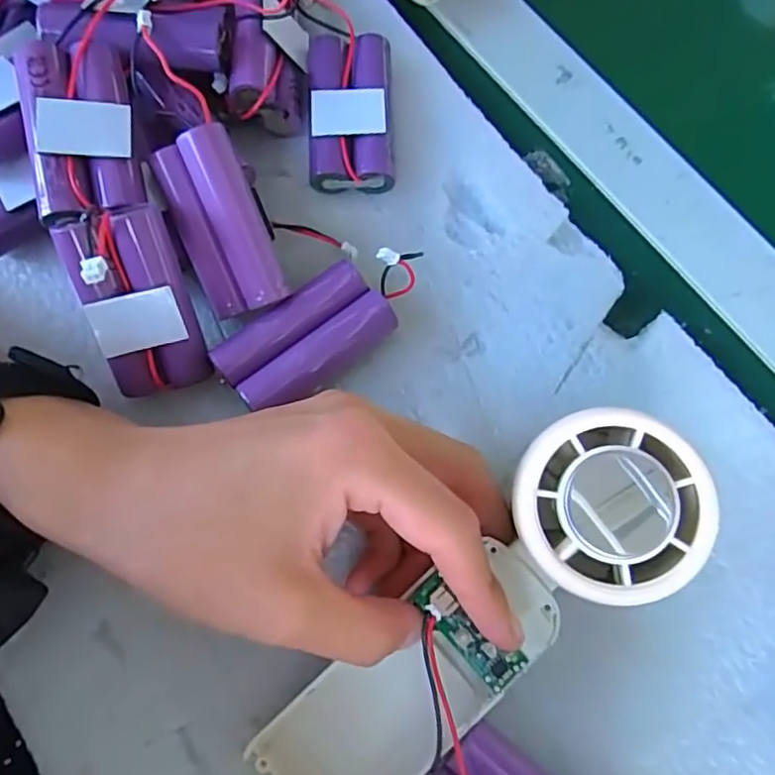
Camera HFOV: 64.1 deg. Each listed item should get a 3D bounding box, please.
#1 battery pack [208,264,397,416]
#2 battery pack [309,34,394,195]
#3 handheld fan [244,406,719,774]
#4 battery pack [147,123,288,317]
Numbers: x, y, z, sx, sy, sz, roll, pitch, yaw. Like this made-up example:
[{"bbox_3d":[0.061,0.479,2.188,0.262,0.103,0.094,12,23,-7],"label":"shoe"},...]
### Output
[{"bbox_3d":[-0.031,-0.018,0.241,0.065,0.018,0.032,-39,76,-9],"label":"battery pack"},{"bbox_3d":[-0.016,-0.119,0.267,0.034,0.023,0.066,-2,73,2],"label":"battery pack"},{"bbox_3d":[0.026,0.076,0.192,0.051,0.025,0.166,46,101,14],"label":"handheld fan"},{"bbox_3d":[-0.062,-0.061,0.232,0.031,0.016,0.065,-15,104,31],"label":"battery pack"}]

